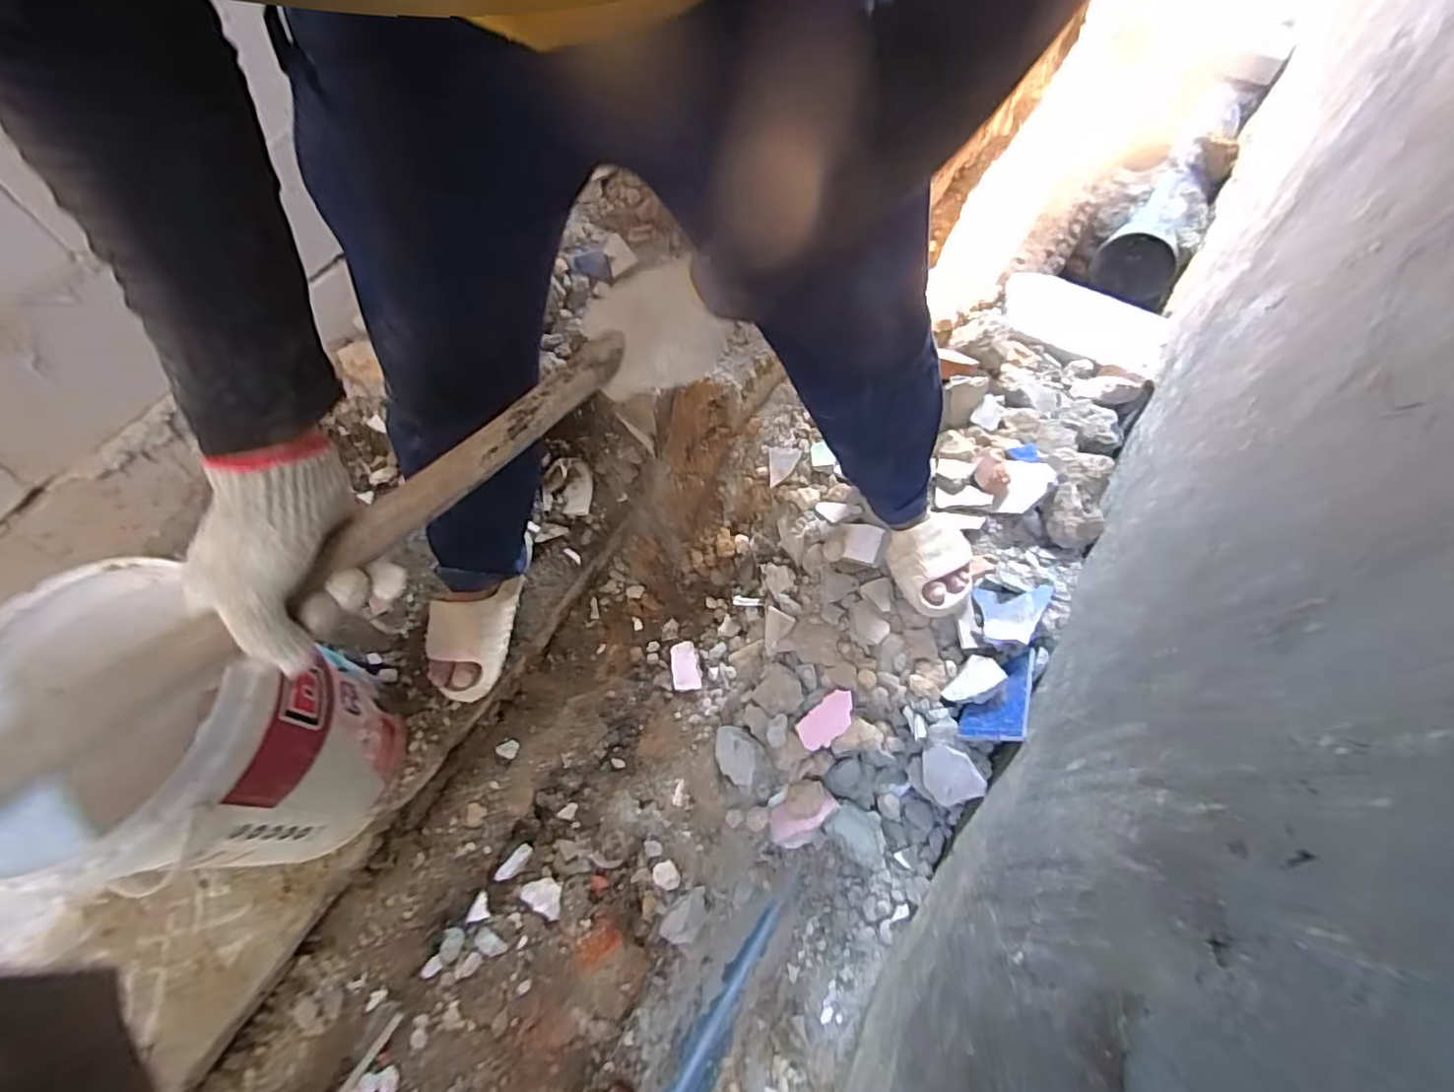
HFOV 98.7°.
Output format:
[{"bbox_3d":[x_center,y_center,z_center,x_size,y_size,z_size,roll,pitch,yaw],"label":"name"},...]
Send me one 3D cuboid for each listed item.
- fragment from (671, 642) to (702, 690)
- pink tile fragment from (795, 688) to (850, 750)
[{"bbox_3d":[-0.073,0.208,1.080,0.048,0.011,0.082,-8,64,-3],"label":"fragment"},{"bbox_3d":[0.154,0.266,0.955,0.103,0.018,0.053,-40,70,-17],"label":"pink tile fragment"}]

